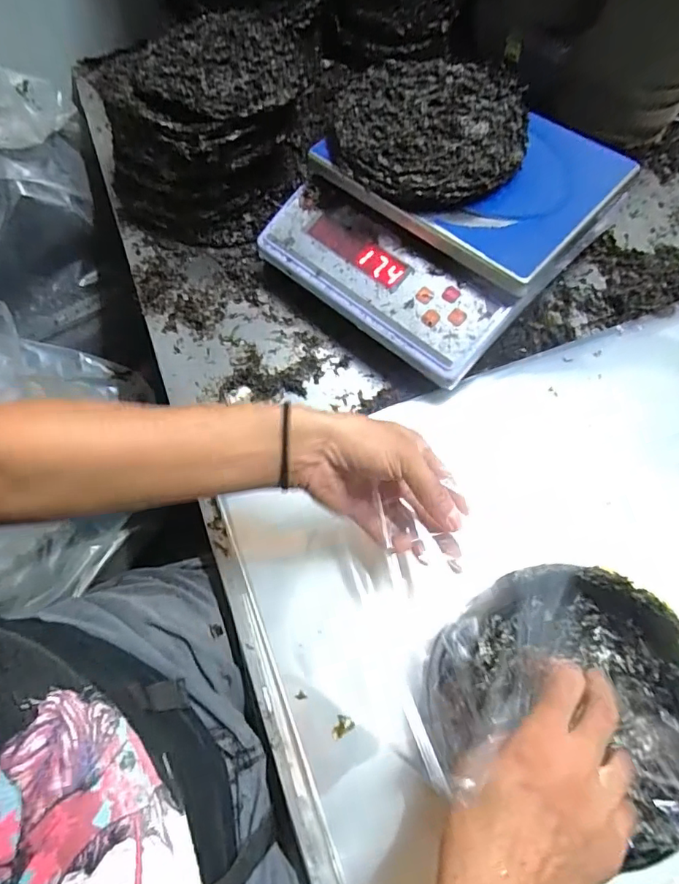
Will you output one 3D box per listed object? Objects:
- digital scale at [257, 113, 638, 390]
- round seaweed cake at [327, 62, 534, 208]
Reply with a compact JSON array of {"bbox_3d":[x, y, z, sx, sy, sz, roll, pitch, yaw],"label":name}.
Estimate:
[{"bbox_3d":[0.104,-0.241,0.540,0.280,0.084,0.285,39,71,18],"label":"digital scale"},{"bbox_3d":[0.092,-0.315,0.520,0.186,0.025,0.188,2,64,3],"label":"round seaweed cake"}]

